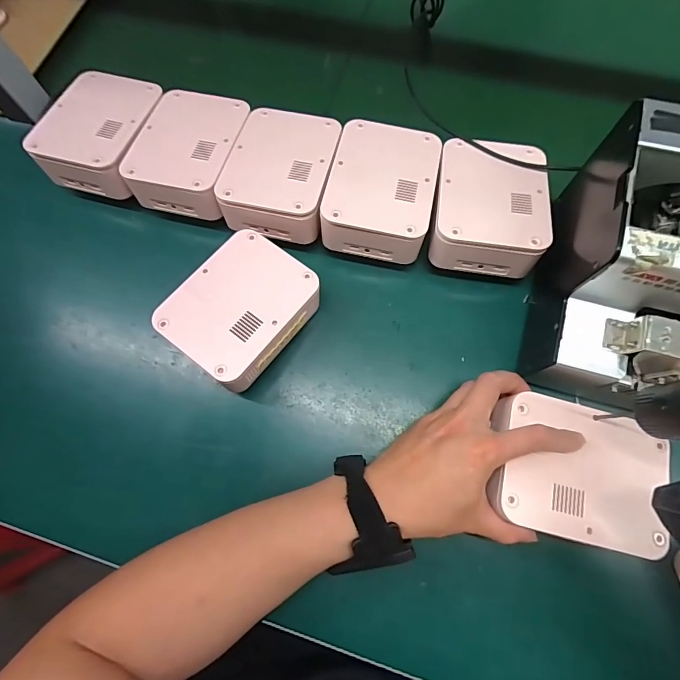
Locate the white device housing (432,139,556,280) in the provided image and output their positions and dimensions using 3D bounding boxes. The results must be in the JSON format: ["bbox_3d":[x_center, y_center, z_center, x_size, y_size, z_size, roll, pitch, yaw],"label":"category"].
[{"bbox_3d":[0.140,-0.130,0.379,0.098,0.039,0.128,10,73,6],"label":"white device housing"}]

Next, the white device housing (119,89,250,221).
[{"bbox_3d":[-0.154,-0.195,0.415,0.099,0.039,0.126,11,73,6],"label":"white device housing"}]

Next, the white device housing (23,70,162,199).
[{"bbox_3d":[-0.247,-0.216,0.426,0.097,0.051,0.125,11,73,6],"label":"white device housing"}]

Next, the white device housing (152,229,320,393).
[{"bbox_3d":[-0.089,-0.025,0.377,0.098,0.059,0.123,36,77,12],"label":"white device housing"}]

